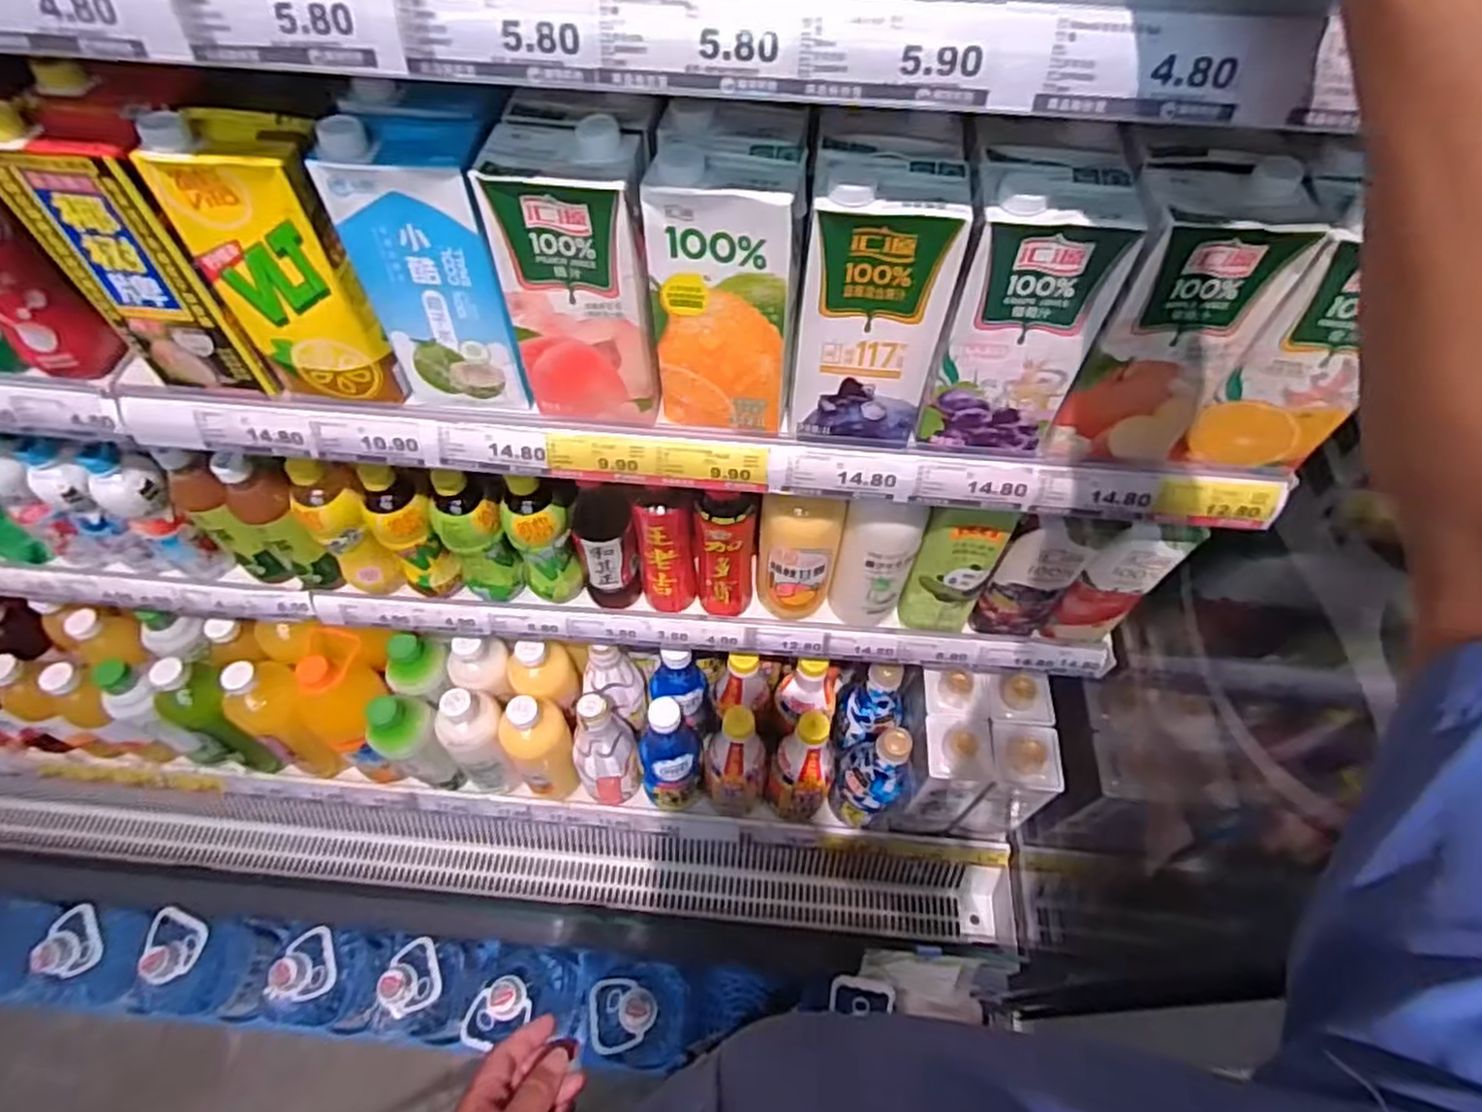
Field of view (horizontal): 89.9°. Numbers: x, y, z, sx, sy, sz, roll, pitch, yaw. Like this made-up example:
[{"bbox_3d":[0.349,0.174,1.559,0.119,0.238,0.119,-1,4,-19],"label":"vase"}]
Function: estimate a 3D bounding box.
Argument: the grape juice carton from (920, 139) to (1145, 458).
[{"bbox_3d":[0.185,-0.170,0.506,0.092,0.185,0.092,6,57,2],"label":"grape juice carton"}]

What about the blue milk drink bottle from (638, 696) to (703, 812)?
[{"bbox_3d":[-0.094,0.276,0.994,0.068,0.249,0.075,38,64,21],"label":"blue milk drink bottle"}]

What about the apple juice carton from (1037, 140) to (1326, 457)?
[{"bbox_3d":[0.282,-0.157,0.495,0.093,0.190,0.083,9,57,4],"label":"apple juice carton"}]

